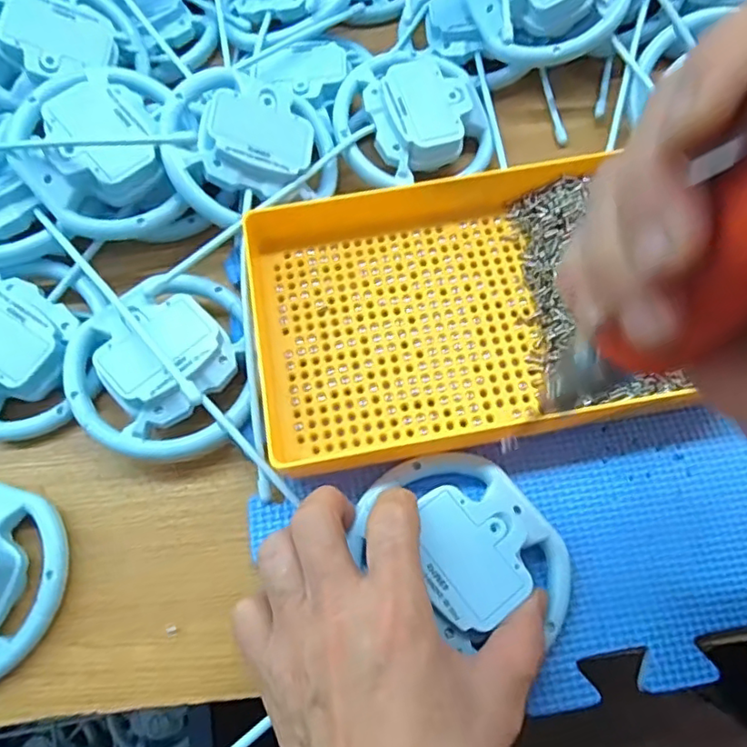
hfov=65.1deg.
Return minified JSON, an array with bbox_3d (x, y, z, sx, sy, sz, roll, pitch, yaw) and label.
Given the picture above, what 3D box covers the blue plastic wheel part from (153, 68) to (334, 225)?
[{"bbox_3d":[-0.075,-0.139,0.351,0.100,0.050,0.095,-24,93,-8],"label":"blue plastic wheel part"}]

